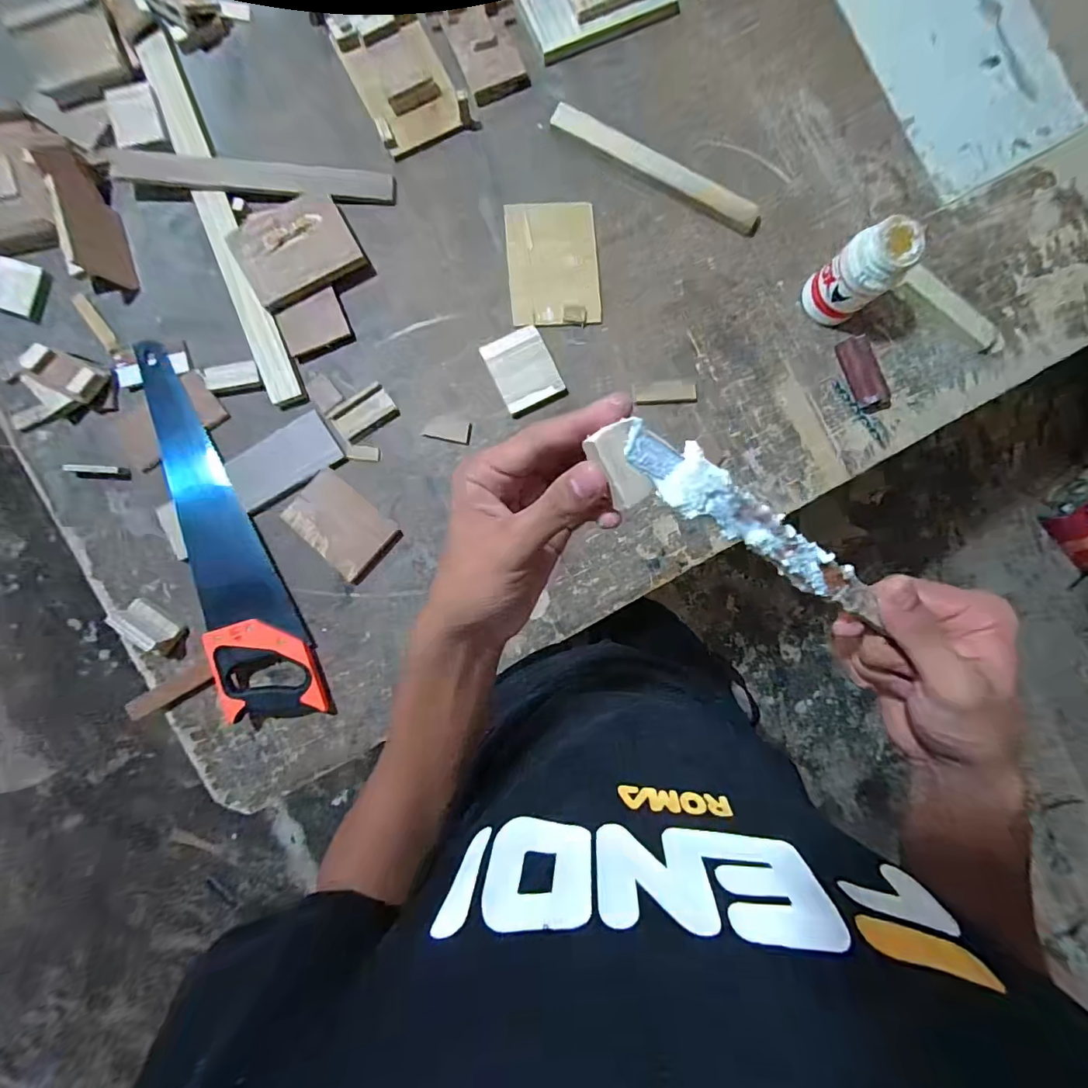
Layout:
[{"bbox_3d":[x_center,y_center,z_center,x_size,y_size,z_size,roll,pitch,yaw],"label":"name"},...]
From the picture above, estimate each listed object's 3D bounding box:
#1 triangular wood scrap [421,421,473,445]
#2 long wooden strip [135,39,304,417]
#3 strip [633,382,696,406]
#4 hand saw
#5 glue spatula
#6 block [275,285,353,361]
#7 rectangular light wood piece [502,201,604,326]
[{"bbox_3d":[-0.132,-0.156,0.650,0.063,0.005,0.029,11,88,-4],"label":"triangular wood scrap"},{"bbox_3d":[-0.423,-0.417,0.623,0.046,0.024,0.485,-21,90,-4],"label":"long wooden strip"},{"bbox_3d":[0.173,-0.213,0.666,0.093,0.008,0.030,-5,89,-12],"label":"strip"},{"bbox_3d":[-0.435,-0.002,0.614,0.109,0.034,0.513,-23,91,-4],"label":"hand saw"},{"bbox_3d":[0.102,-0.004,0.215,0.169,0.007,0.024,28,87,-22],"label":"glue spatula"},{"bbox_3d":[-0.304,-0.288,0.629,0.085,0.016,0.066,-27,91,-4],"label":"block"},{"bbox_3d":[0.014,-0.392,0.662,0.125,0.006,0.173,-4,89,-4],"label":"rectangular light wood piece"}]

